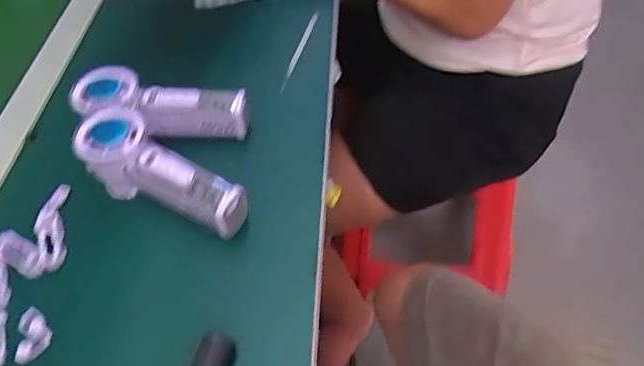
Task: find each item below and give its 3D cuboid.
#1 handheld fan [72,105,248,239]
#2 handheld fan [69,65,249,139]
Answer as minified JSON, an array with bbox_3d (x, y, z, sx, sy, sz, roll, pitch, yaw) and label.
[{"bbox_3d":[-0.134,-0.001,0.460,0.148,0.067,0.056,28,58,26],"label":"handheld fan"},{"bbox_3d":[-0.147,-0.071,0.511,0.157,0.045,0.050,11,50,-5],"label":"handheld fan"}]

